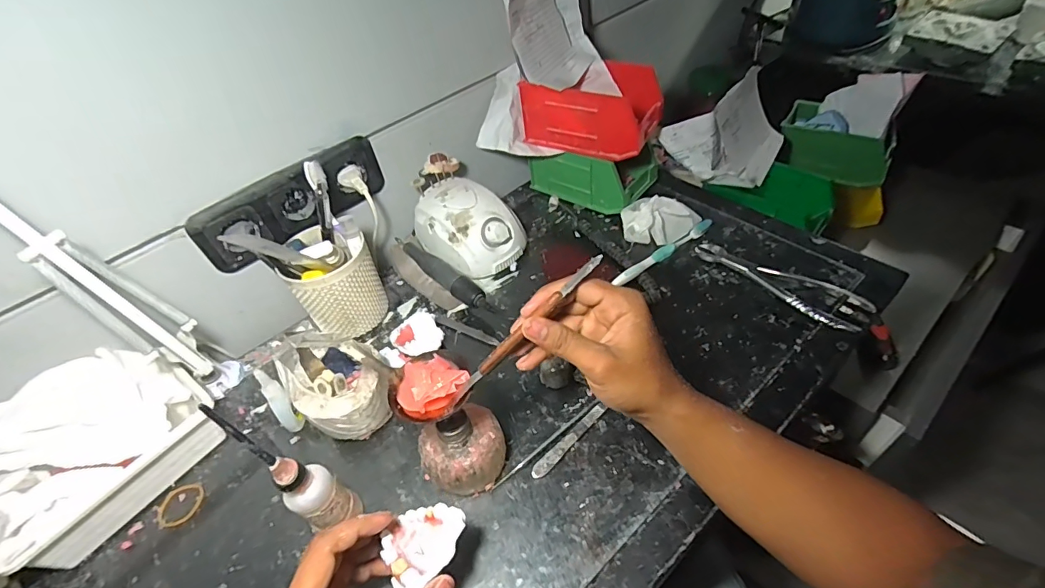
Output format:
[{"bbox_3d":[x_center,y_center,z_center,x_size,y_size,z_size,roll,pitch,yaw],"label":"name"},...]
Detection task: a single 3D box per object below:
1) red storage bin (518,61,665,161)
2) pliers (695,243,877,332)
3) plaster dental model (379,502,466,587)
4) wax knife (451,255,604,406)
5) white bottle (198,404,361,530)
[{"bbox_3d":[0.094,-0.251,0.639,0.173,0.083,0.096,15,51,21],"label":"red storage bin"},{"bbox_3d":[0.296,-0.017,0.553,0.193,0.014,0.057,31,58,32],"label":"pliers"},{"bbox_3d":[-0.074,0.180,0.343,0.048,0.025,0.065,28,58,25],"label":"plaster dental model"},{"bbox_3d":[0.001,0.029,0.367,0.163,0.012,0.012,-45,54,7],"label":"wax knife"},{"bbox_3d":[-0.175,0.144,0.366,0.035,0.181,0.041,28,57,29],"label":"white bottle"}]

